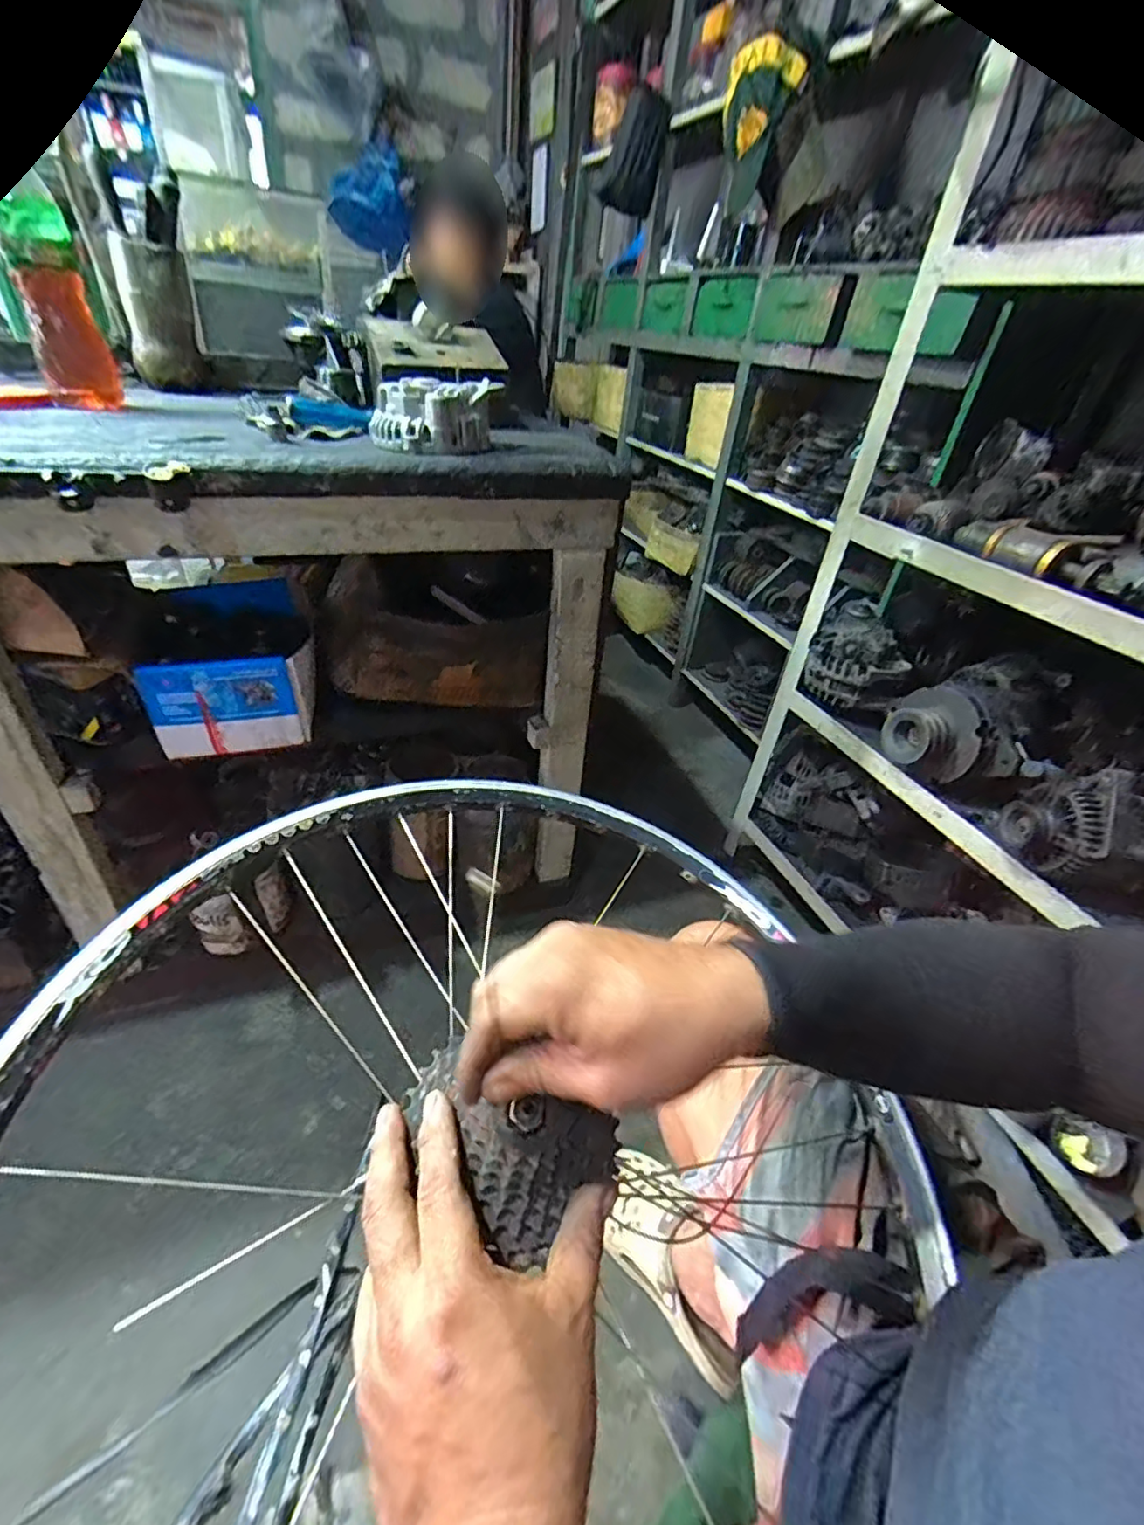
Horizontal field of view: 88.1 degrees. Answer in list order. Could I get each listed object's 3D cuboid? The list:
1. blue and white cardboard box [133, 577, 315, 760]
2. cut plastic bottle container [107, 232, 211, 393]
[{"bbox_3d":[-0.503,-0.153,0.910,0.201,0.141,0.280,-7,38,-18],"label":"blue and white cardboard box"},{"bbox_3d":[-0.622,-0.673,0.897,0.093,0.169,0.074,-8,38,-19],"label":"cut plastic bottle container"}]

